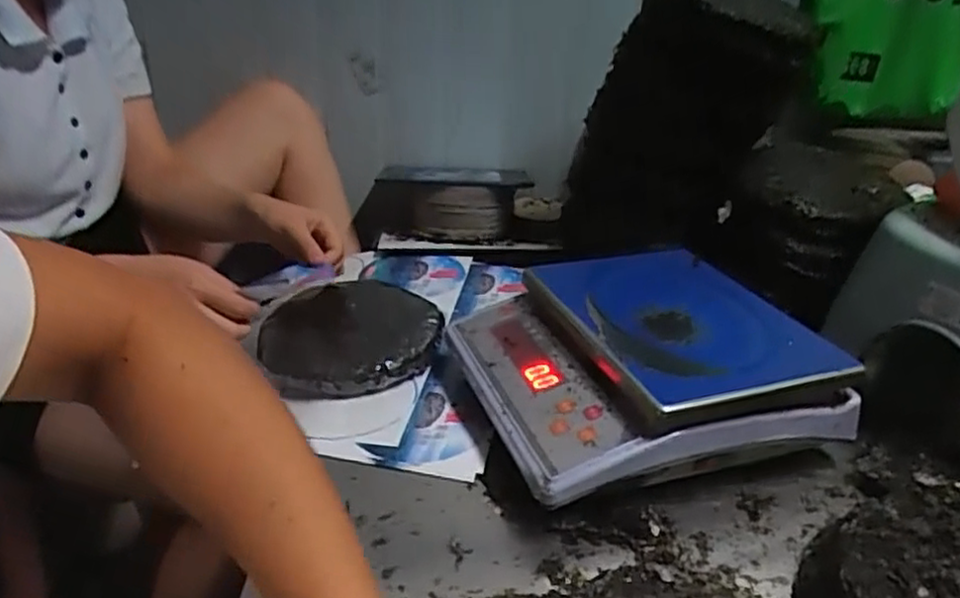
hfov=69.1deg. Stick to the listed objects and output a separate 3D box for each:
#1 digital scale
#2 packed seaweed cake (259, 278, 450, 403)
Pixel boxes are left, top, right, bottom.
[{"bbox_3d":[0.141,0.062,0.651,0.285,0.114,0.255,-7,29,-18],"label":"digital scale"},{"bbox_3d":[-0.139,0.033,0.756,0.182,0.036,0.196,-4,27,-12],"label":"packed seaweed cake"}]

